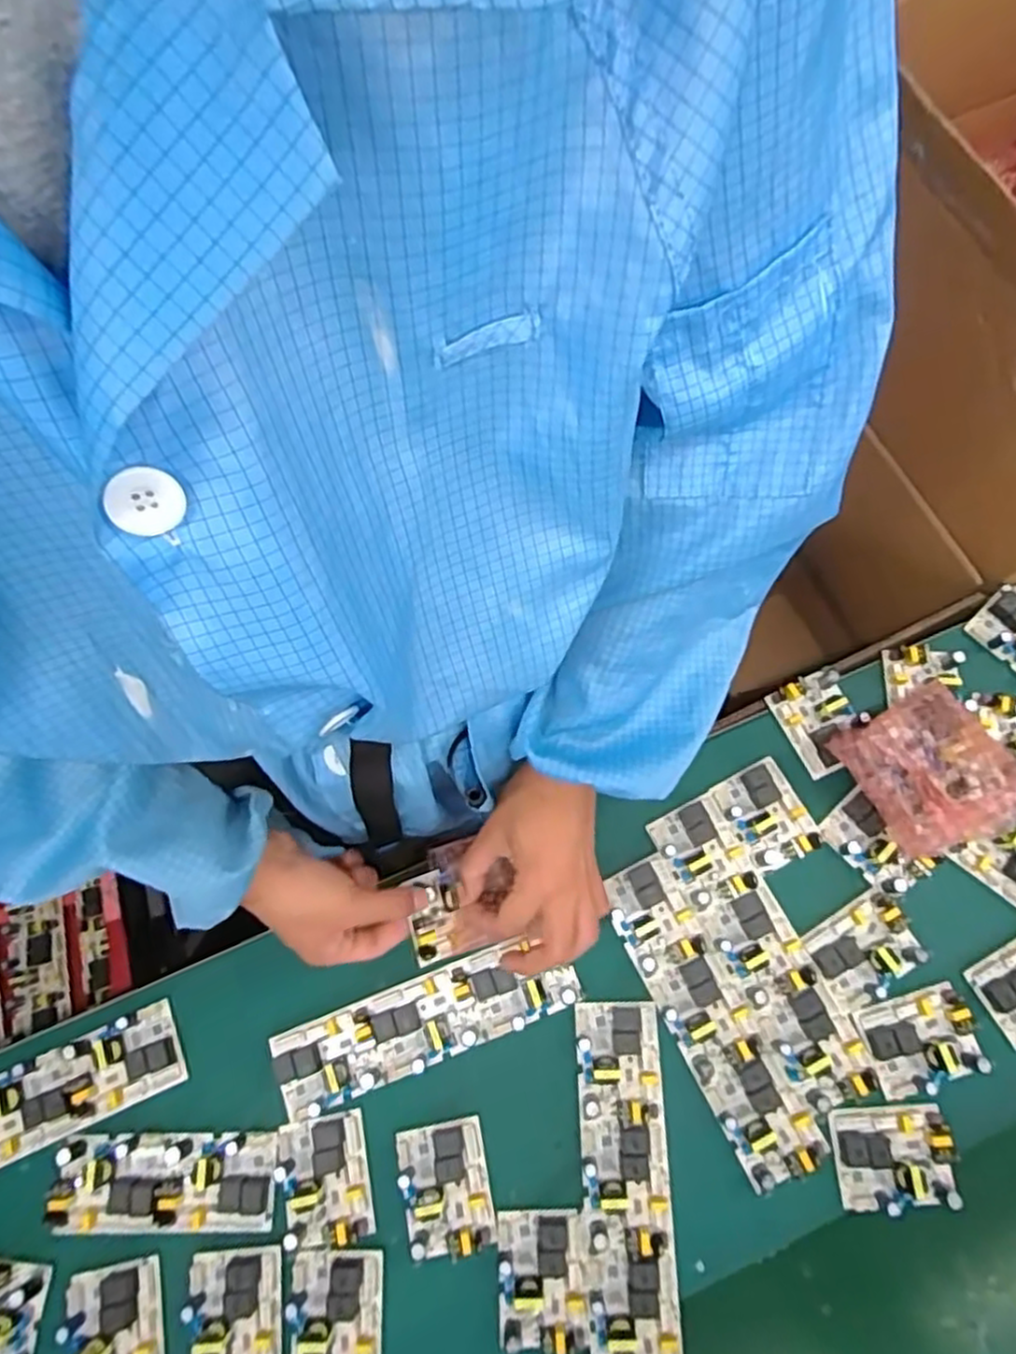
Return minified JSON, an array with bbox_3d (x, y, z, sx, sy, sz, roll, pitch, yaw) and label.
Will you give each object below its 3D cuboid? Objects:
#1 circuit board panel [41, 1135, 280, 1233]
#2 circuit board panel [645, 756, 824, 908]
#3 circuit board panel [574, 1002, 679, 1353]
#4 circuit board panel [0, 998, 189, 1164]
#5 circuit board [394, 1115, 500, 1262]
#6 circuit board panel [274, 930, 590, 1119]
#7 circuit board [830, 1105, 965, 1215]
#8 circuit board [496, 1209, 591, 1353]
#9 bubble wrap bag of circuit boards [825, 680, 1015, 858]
[{"bbox_3d":[-0.255,0.372,0.533,0.161,0.017,0.062,-2,72,2],"label":"circuit board panel"},{"bbox_3d":[0.185,0.128,0.597,0.120,0.014,0.080,-28,73,-7],"label":"circuit board panel"},{"bbox_3d":[0.084,0.366,0.524,0.057,0.014,0.237,-2,72,2],"label":"circuit board panel"},{"bbox_3d":[-0.406,0.342,0.549,0.321,0.014,0.062,-23,73,-5],"label":"circuit board panel"},{"bbox_3d":[-0.045,0.370,0.526,0.062,0.023,0.080,-13,72,-2],"label":"circuit board"},{"bbox_3d":[-0.064,0.264,0.561,0.231,0.021,0.061,-21,72,-4],"label":"circuit board panel"},{"bbox_3d":[0.278,0.342,0.520,0.083,0.016,0.064,-6,72,1],"label":"circuit board"},{"bbox_3d":[0.026,0.425,0.514,0.066,0.018,0.082,-3,72,1],"label":"circuit board"},{"bbox_3d":[0.323,0.070,0.564,0.093,0.098,0.111,-32,74,-8],"label":"bubble wrap bag of circuit boards"}]

